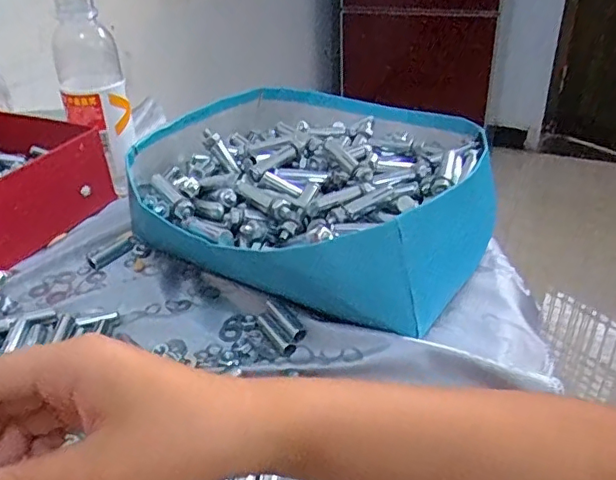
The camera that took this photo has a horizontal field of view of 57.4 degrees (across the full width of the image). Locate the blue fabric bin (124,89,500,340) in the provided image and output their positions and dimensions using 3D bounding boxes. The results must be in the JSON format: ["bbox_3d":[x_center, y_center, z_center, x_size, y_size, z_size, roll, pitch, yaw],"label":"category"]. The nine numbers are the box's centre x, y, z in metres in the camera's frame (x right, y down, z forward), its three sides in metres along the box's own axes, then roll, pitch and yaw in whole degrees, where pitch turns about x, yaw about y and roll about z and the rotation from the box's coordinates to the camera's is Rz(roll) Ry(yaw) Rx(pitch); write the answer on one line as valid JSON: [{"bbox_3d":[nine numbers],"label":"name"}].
[{"bbox_3d":[0.011,-0.048,0.493,0.274,0.095,0.268,-1,34,0],"label":"blue fabric bin"}]

